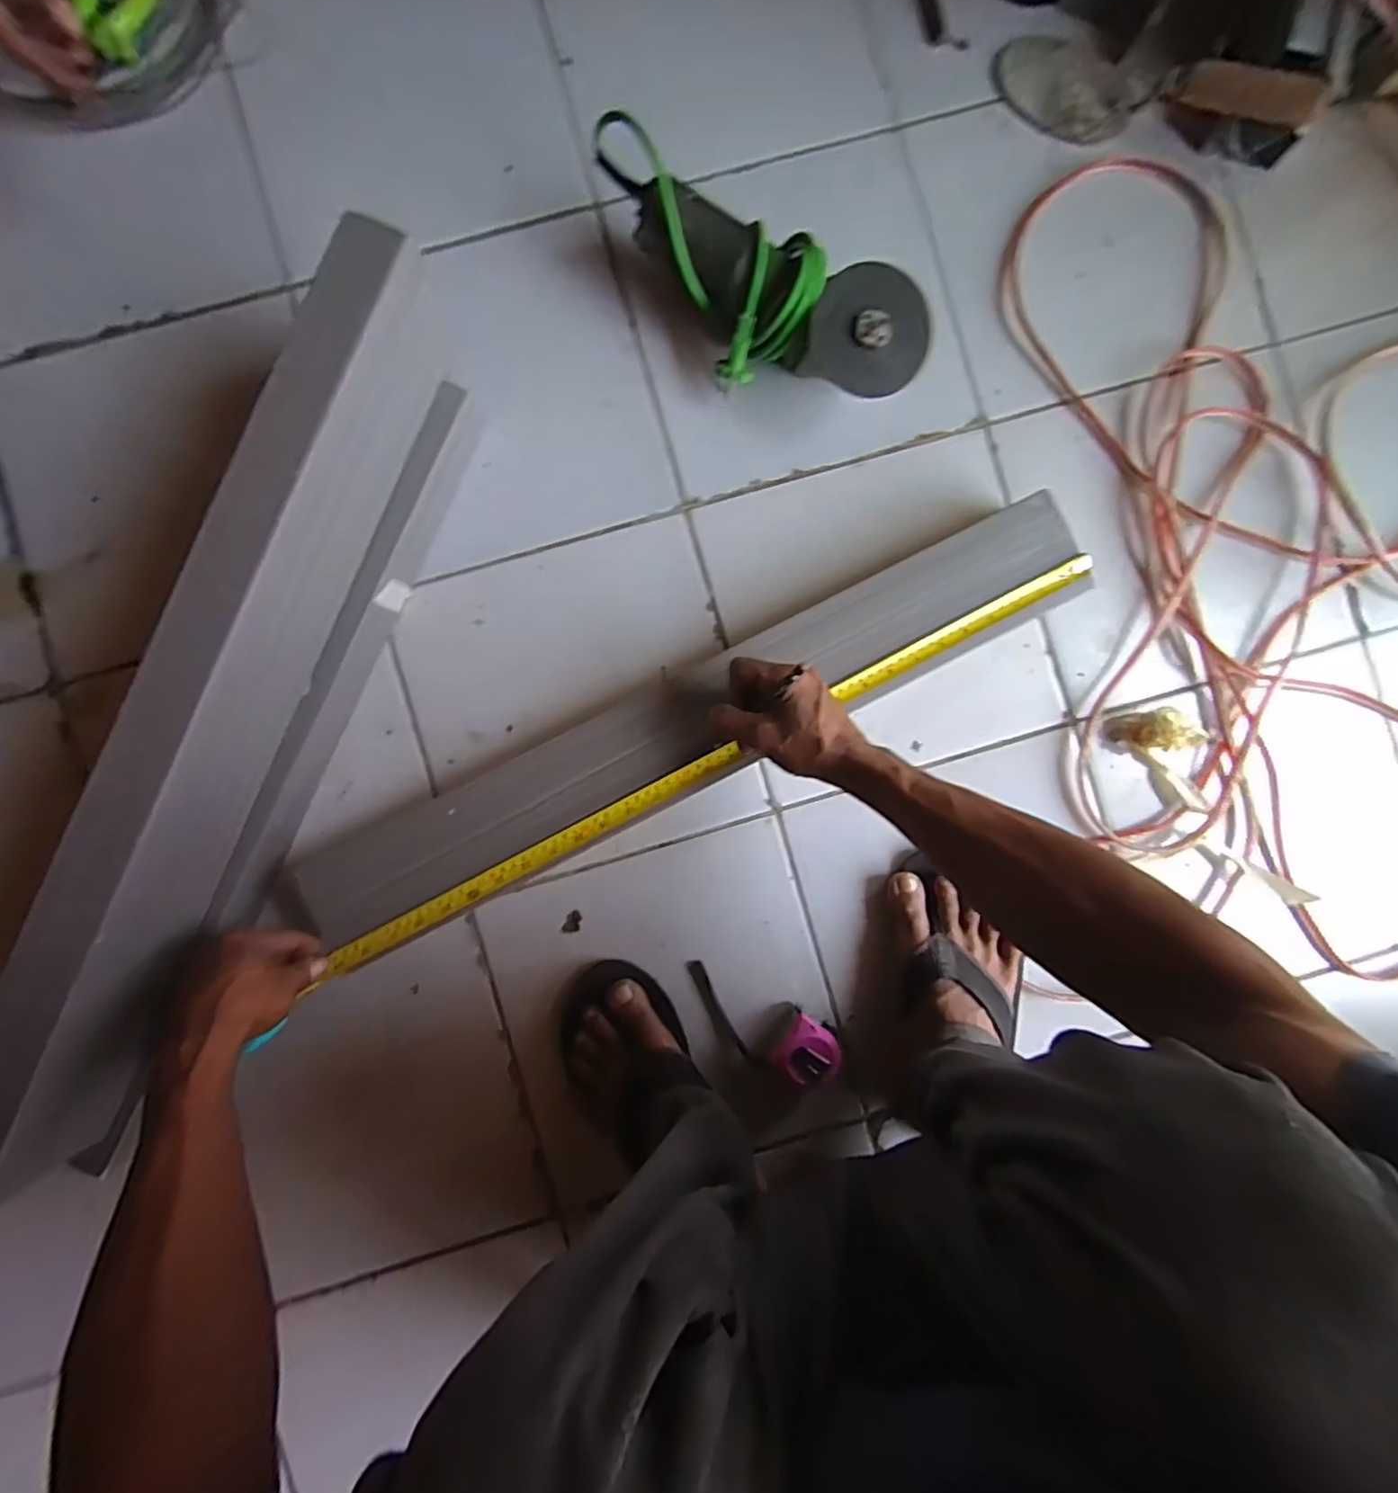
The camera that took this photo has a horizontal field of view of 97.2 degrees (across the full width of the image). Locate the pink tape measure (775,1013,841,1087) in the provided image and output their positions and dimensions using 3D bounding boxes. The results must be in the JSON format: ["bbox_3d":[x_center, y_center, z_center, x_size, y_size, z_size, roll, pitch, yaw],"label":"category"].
[{"bbox_3d":[0.102,0.280,0.569,0.050,0.038,0.055,27,88,-1],"label":"pink tape measure"}]

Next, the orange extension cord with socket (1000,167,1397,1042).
[{"bbox_3d":[0.615,-0.143,0.588,0.638,0.053,0.787,3,90,-1],"label":"orange extension cord with socket"}]

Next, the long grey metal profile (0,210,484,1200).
[{"bbox_3d":[-0.361,-0.028,0.497,0.073,0.164,0.709,24,89,-1],"label":"long grey metal profile"}]

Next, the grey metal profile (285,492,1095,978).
[{"bbox_3d":[0.009,-0.018,0.556,0.725,0.069,0.114,-27,91,-3],"label":"grey metal profile"}]

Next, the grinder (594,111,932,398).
[{"bbox_3d":[0.043,-0.395,0.549,0.319,0.083,0.117,24,89,-1],"label":"grinder"}]

